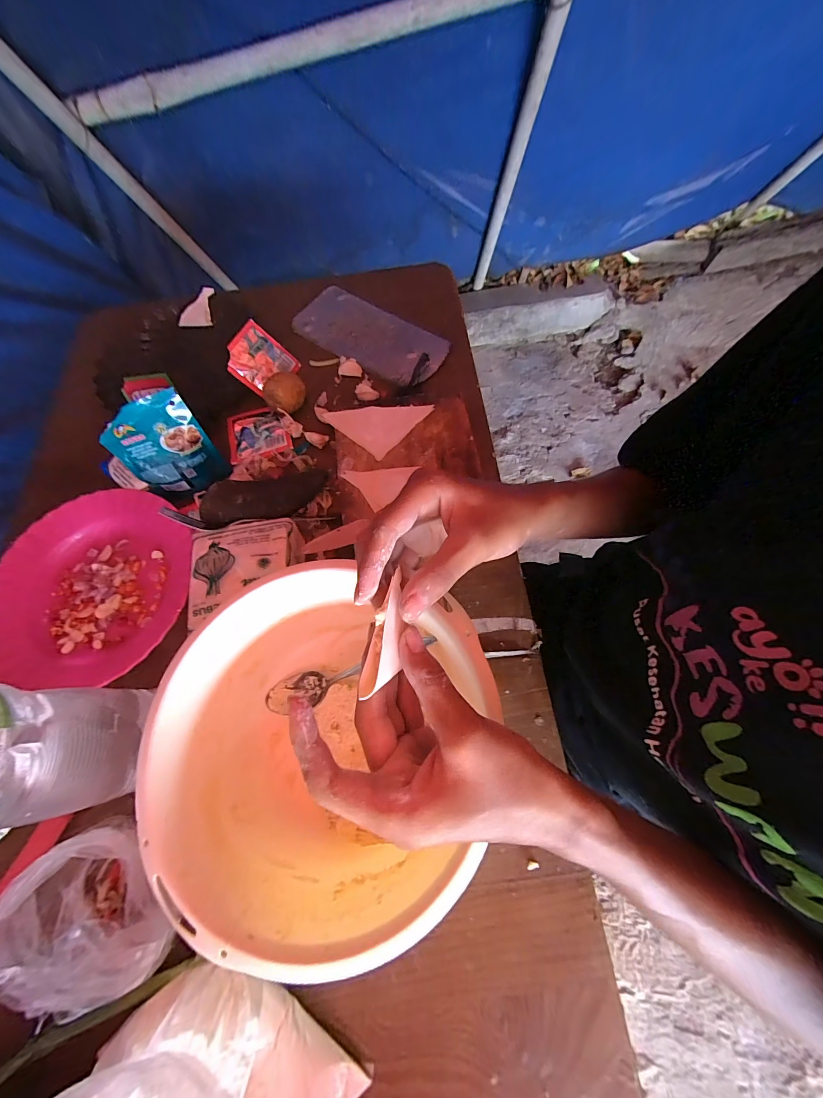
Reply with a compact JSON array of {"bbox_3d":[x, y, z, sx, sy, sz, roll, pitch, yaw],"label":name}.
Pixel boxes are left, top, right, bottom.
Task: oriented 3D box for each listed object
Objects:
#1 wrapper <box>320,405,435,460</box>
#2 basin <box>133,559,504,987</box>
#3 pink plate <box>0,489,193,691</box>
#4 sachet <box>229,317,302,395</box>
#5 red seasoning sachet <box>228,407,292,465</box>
[{"bbox_3d":[-0.040,-0.143,0.443,0.125,0.007,0.070,-3,70,1],"label":"wrapper"},{"bbox_3d":[-0.067,0.144,0.295,0.224,0.100,0.235,-1,68,3],"label":"basin"},{"bbox_3d":[-0.336,0.037,0.392,0.206,0.027,0.204,-1,68,3],"label":"pink plate"},{"bbox_3d":[-0.199,-0.249,0.484,0.076,0.009,0.077,37,68,-29],"label":"sachet"},{"bbox_3d":[-0.198,-0.151,0.471,0.077,0.007,0.076,-16,68,-4],"label":"red seasoning sachet"}]

